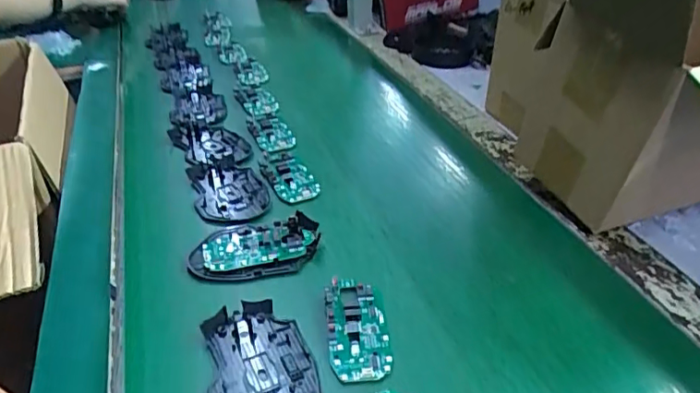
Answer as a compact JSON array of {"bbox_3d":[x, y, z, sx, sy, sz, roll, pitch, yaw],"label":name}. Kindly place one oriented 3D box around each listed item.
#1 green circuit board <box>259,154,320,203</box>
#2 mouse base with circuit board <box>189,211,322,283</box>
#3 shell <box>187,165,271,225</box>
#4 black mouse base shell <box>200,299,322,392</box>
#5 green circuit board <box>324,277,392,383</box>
[{"bbox_3d":[-0.064,-0.020,0.579,0.042,0.005,0.069,-23,51,-20],"label":"green circuit board"},{"bbox_3d":[-0.085,0.046,0.491,0.114,0.016,0.062,-7,35,-6],"label":"mouse base with circuit board"},{"bbox_3d":[-0.122,-0.004,0.558,0.073,0.018,0.090,-12,36,-13],"label":"shell"},{"bbox_3d":[-0.064,0.121,0.391,0.073,0.015,0.112,-11,36,-12],"label":"black mouse base shell"},{"bbox_3d":[0.005,0.096,0.421,0.044,0.013,0.097,-5,35,-3],"label":"green circuit board"}]

